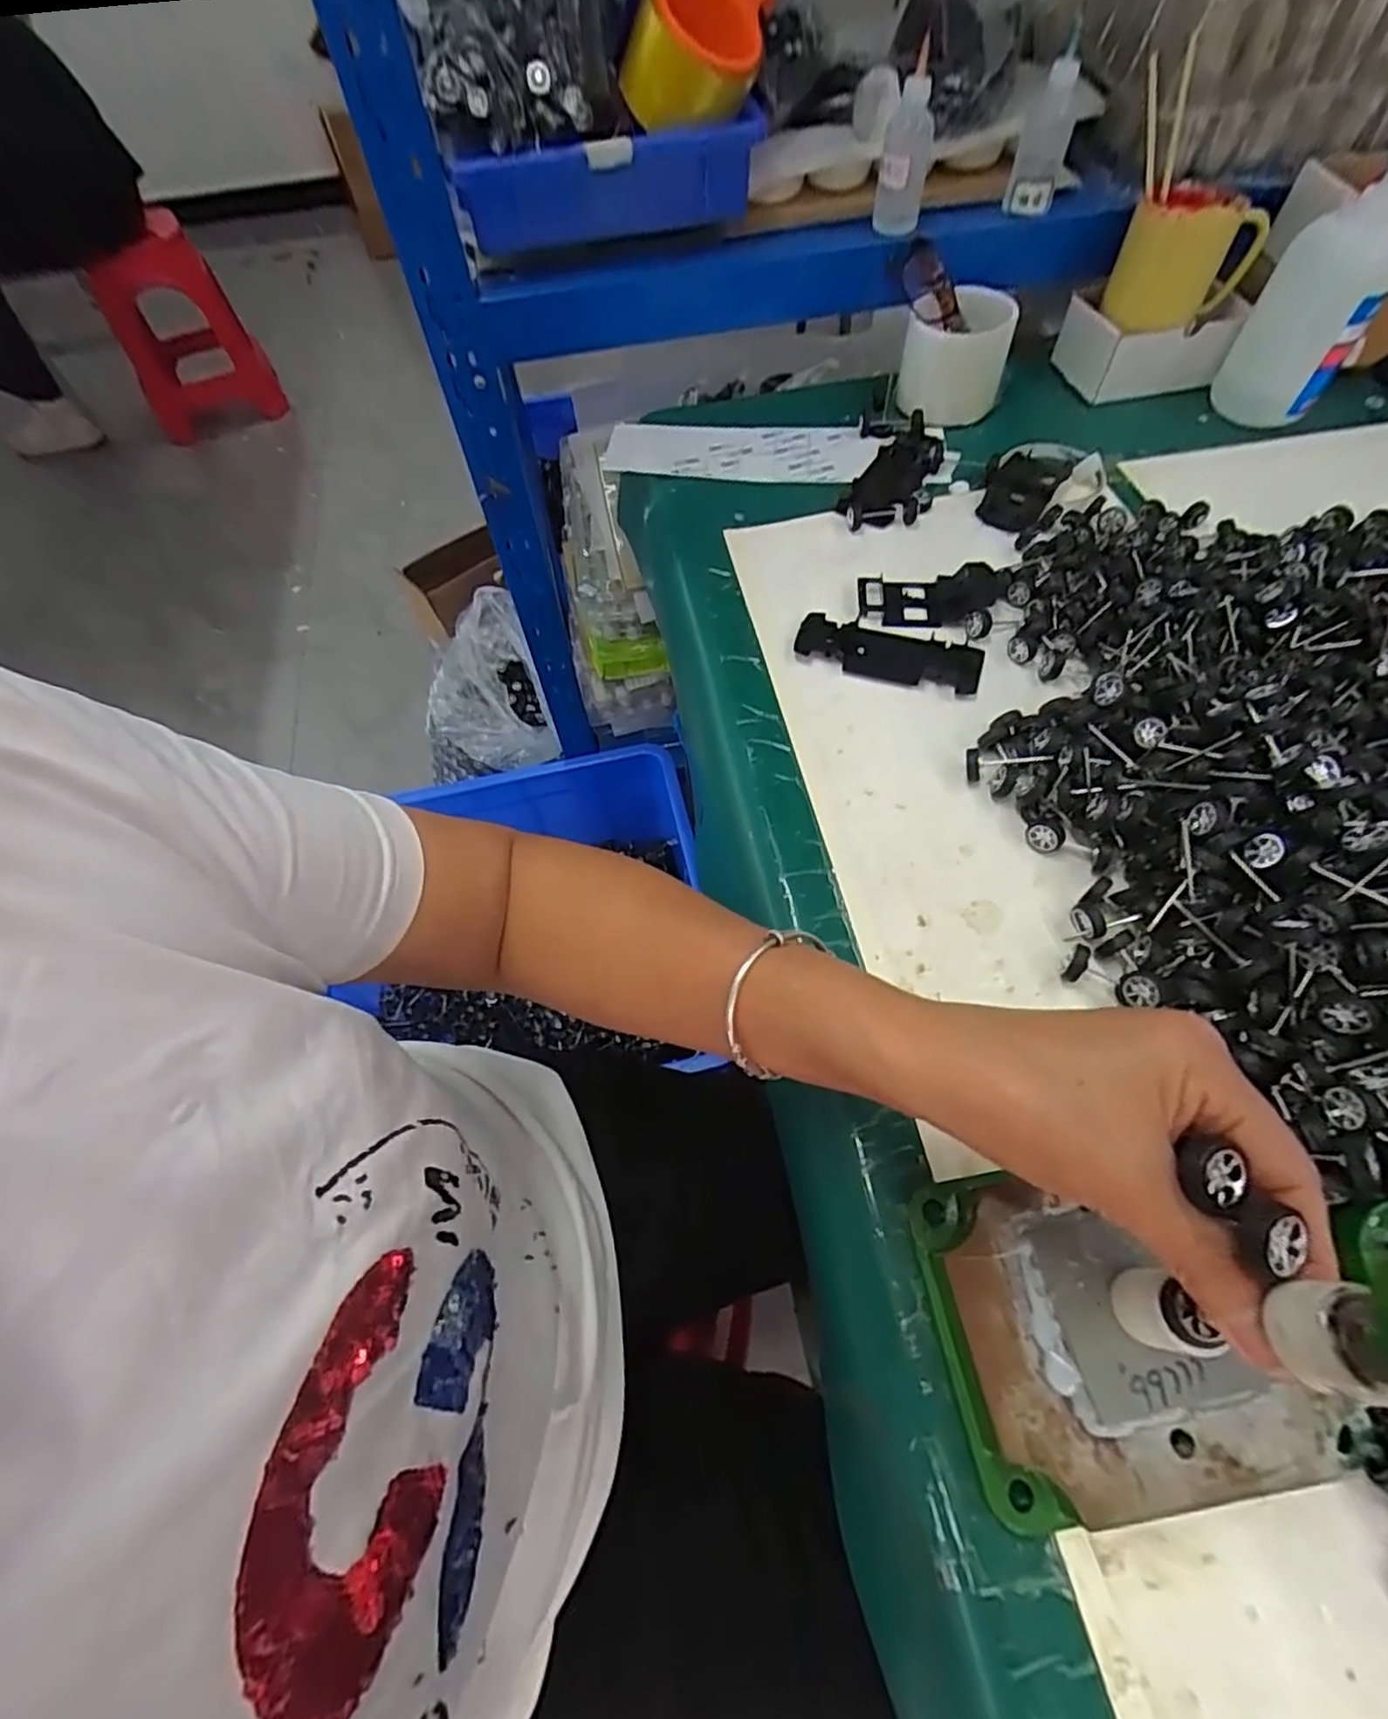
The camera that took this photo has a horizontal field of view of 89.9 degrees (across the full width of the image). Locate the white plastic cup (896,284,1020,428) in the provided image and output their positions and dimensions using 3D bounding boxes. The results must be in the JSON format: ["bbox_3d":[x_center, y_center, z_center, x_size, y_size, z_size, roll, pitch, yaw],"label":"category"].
[{"bbox_3d":[0.225,-0.433,0.600,0.086,0.074,0.072,17,63,12],"label":"white plastic cup"}]

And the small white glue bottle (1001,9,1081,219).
[{"bbox_3d":[0.280,-0.579,0.550,0.038,0.101,0.028,17,63,12],"label":"small white glue bottle"}]

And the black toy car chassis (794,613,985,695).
[{"bbox_3d":[0.135,-0.145,0.482,0.123,0.008,0.046,15,63,12],"label":"black toy car chassis"}]

